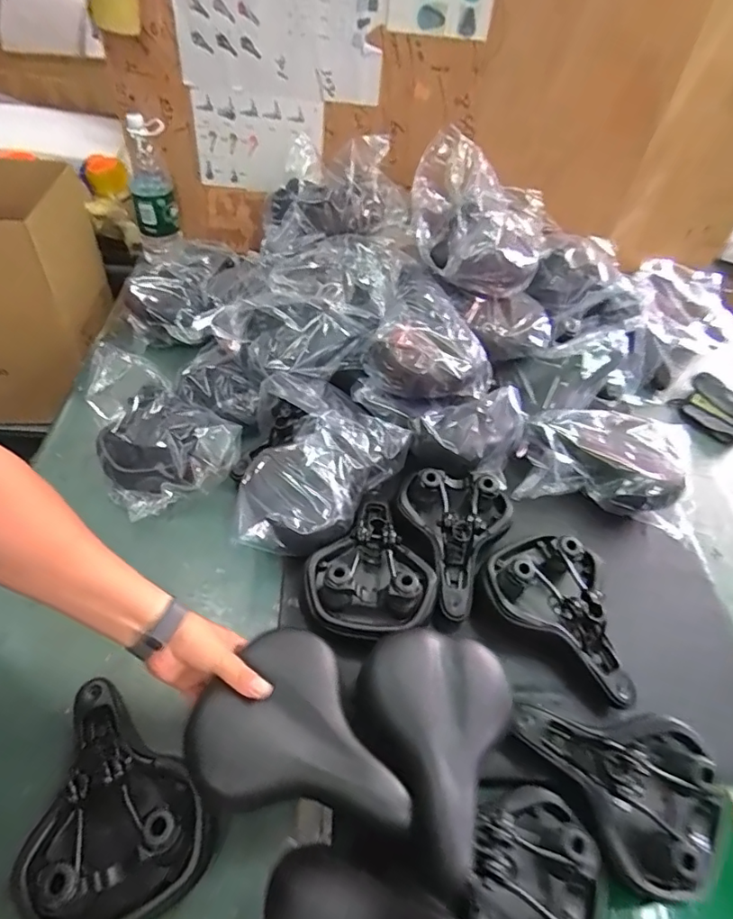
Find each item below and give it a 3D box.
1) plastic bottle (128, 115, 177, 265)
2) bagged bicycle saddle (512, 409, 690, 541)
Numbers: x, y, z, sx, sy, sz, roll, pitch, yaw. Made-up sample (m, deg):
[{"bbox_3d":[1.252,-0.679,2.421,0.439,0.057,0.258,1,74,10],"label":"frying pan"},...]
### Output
[{"bbox_3d":[-0.504,-0.624,1.221,0.099,0.297,0.091,-11,52,-15],"label":"plastic bottle"},{"bbox_3d":[0.424,0.011,0.910,0.287,0.122,0.164,20,51,11],"label":"bagged bicycle saddle"}]

